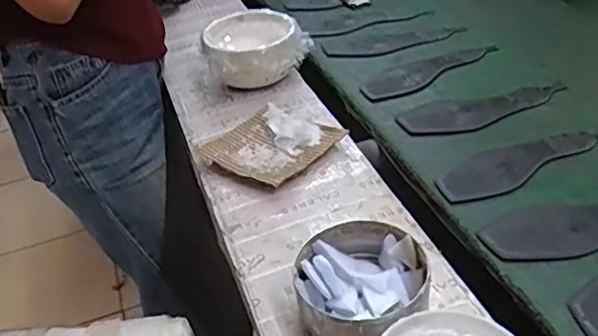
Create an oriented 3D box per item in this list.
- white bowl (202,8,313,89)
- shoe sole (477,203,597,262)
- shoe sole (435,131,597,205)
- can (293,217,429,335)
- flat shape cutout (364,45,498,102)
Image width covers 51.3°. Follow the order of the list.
[{"bbox_3d":[-0.061,-0.177,0.940,0.149,0.082,0.150,-3,37,3],"label":"white bowl"},{"bbox_3d":[0.311,0.057,0.656,0.234,0.009,0.079,-10,37,-5],"label":"shoe sole"},{"bbox_3d":[0.271,-0.011,0.755,0.230,0.010,0.072,-22,40,-21],"label":"shoe sole"},{"bbox_3d":[0.057,0.107,0.559,0.122,0.061,0.127,-3,37,3],"label":"can"},{"bbox_3d":[0.198,-0.150,0.951,0.235,0.008,0.067,-23,40,-22],"label":"flat shape cutout"}]

